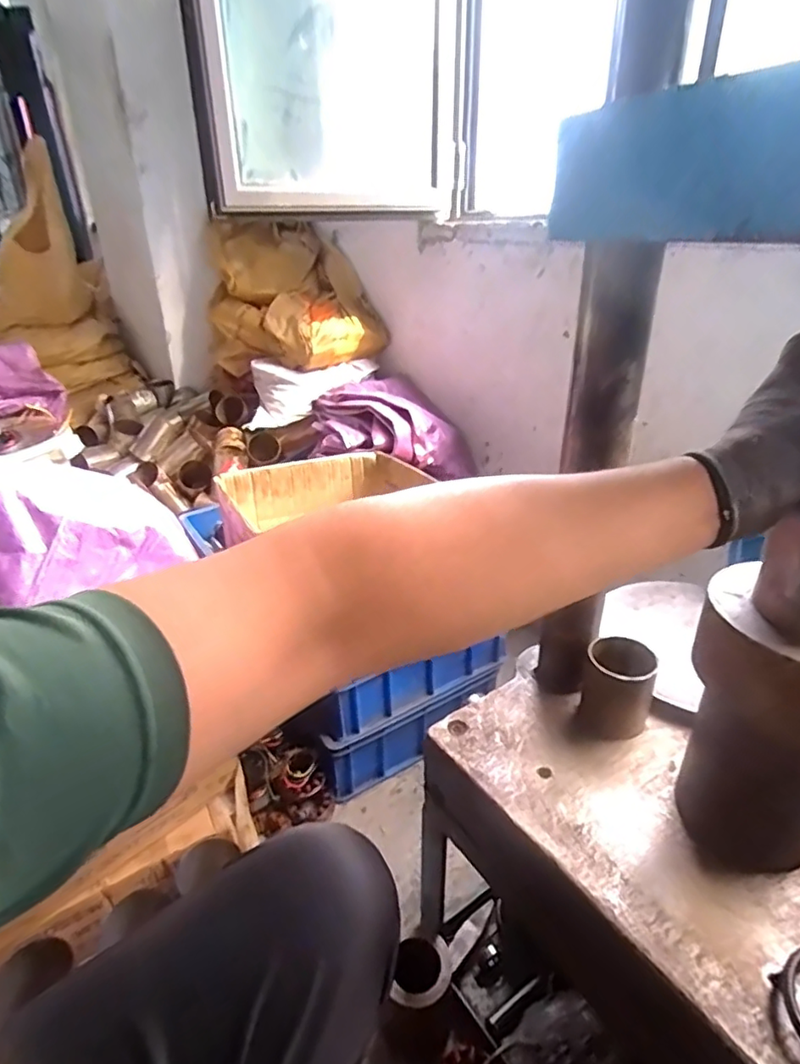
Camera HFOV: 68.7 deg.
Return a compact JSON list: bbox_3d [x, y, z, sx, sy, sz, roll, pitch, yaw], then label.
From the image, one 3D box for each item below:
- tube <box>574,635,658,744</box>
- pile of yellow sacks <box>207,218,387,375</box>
[{"bbox_3d":[0.231,0.167,0.624,0.070,0.076,0.073,11,30,22],"label":"tube"},{"bbox_3d":[-0.306,-0.671,1.691,0.484,0.353,0.357,-8,29,-13],"label":"pile of yellow sacks"}]

